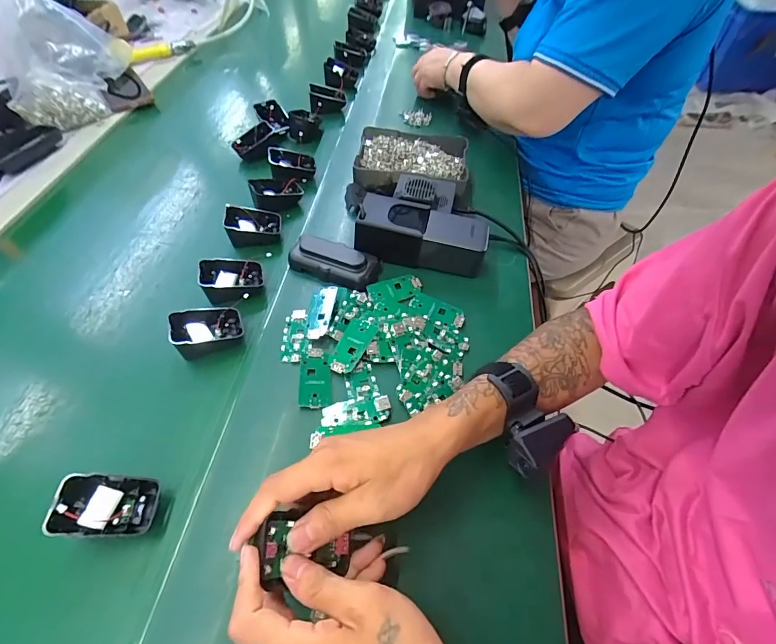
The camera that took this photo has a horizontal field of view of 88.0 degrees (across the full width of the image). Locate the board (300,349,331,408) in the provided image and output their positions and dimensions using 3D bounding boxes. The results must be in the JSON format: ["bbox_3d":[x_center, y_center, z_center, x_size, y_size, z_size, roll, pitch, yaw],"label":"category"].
[{"bbox_3d":[-0.073,0.054,0.400,0.030,0.004,0.064,-4,54,-6],"label":"board"}]

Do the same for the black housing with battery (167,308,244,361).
[{"bbox_3d":[-0.189,0.008,0.422,0.068,0.038,0.047,-25,58,-19],"label":"black housing with battery"}]

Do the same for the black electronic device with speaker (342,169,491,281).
[{"bbox_3d":[0.045,-0.134,0.511,0.161,0.055,0.137,9,54,5],"label":"black electronic device with speaker"}]

